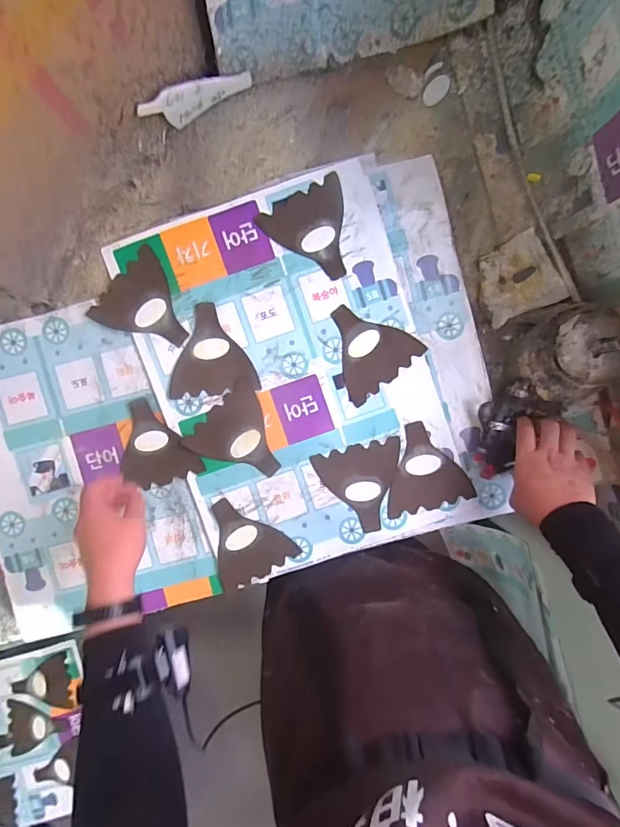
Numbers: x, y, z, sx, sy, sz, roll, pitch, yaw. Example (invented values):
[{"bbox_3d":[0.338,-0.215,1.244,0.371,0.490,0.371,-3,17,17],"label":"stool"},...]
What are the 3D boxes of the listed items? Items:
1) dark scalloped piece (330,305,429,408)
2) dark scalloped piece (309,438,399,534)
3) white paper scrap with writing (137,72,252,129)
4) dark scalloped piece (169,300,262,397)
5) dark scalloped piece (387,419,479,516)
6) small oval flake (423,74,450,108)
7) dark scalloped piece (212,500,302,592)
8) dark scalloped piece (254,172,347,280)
[{"bbox_3d":[0.075,-0.093,0.587,0.121,0.004,0.123,-42,92,2],"label":"dark scalloped piece"},{"bbox_3d":[0.077,0.106,0.596,0.118,0.006,0.121,-12,93,1],"label":"dark scalloped piece"},{"bbox_3d":[-0.150,-0.412,0.553,0.157,0.052,0.016,-33,93,-18],"label":"white paper scrap with writing"},{"bbox_3d":[-0.137,-0.088,0.584,0.120,0.008,0.124,-4,93,0],"label":"dark scalloped piece"},{"bbox_3d":[0.161,0.076,0.594,0.118,0.008,0.123,-13,93,1],"label":"dark scalloped piece"},{"bbox_3d":[0.176,-0.449,0.579,0.026,0.004,0.049,38,92,-2],"label":"small oval flake"},{"bbox_3d":[-0.077,0.190,0.603,0.115,0.006,0.128,-3,93,0],"label":"dark scalloped piece"},{"bbox_3d":[0.009,-0.245,0.577,0.119,0.004,0.124,-28,93,1],"label":"dark scalloped piece"}]

